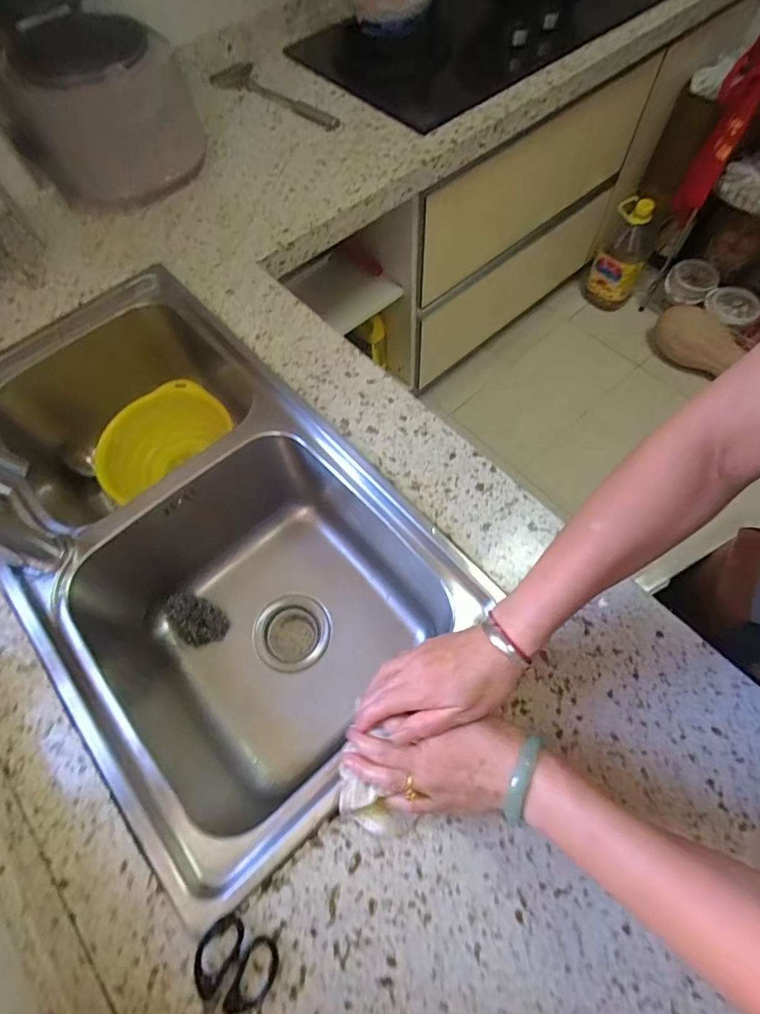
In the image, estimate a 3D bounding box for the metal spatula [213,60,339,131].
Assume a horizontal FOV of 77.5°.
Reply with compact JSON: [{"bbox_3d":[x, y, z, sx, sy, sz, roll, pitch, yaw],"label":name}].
[{"bbox_3d":[-0.204,-0.815,0.932,0.360,0.020,0.059,38,72,18],"label":"metal spatula"}]

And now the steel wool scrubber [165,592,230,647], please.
[{"bbox_3d":[-0.271,0.160,0.697,0.061,0.031,0.094,-41,70,-15],"label":"steel wool scrubber"}]

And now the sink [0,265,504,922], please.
[{"bbox_3d":[-0.241,0.040,0.673,0.406,0.254,0.725,-40,69,-14],"label":"sink"}]

